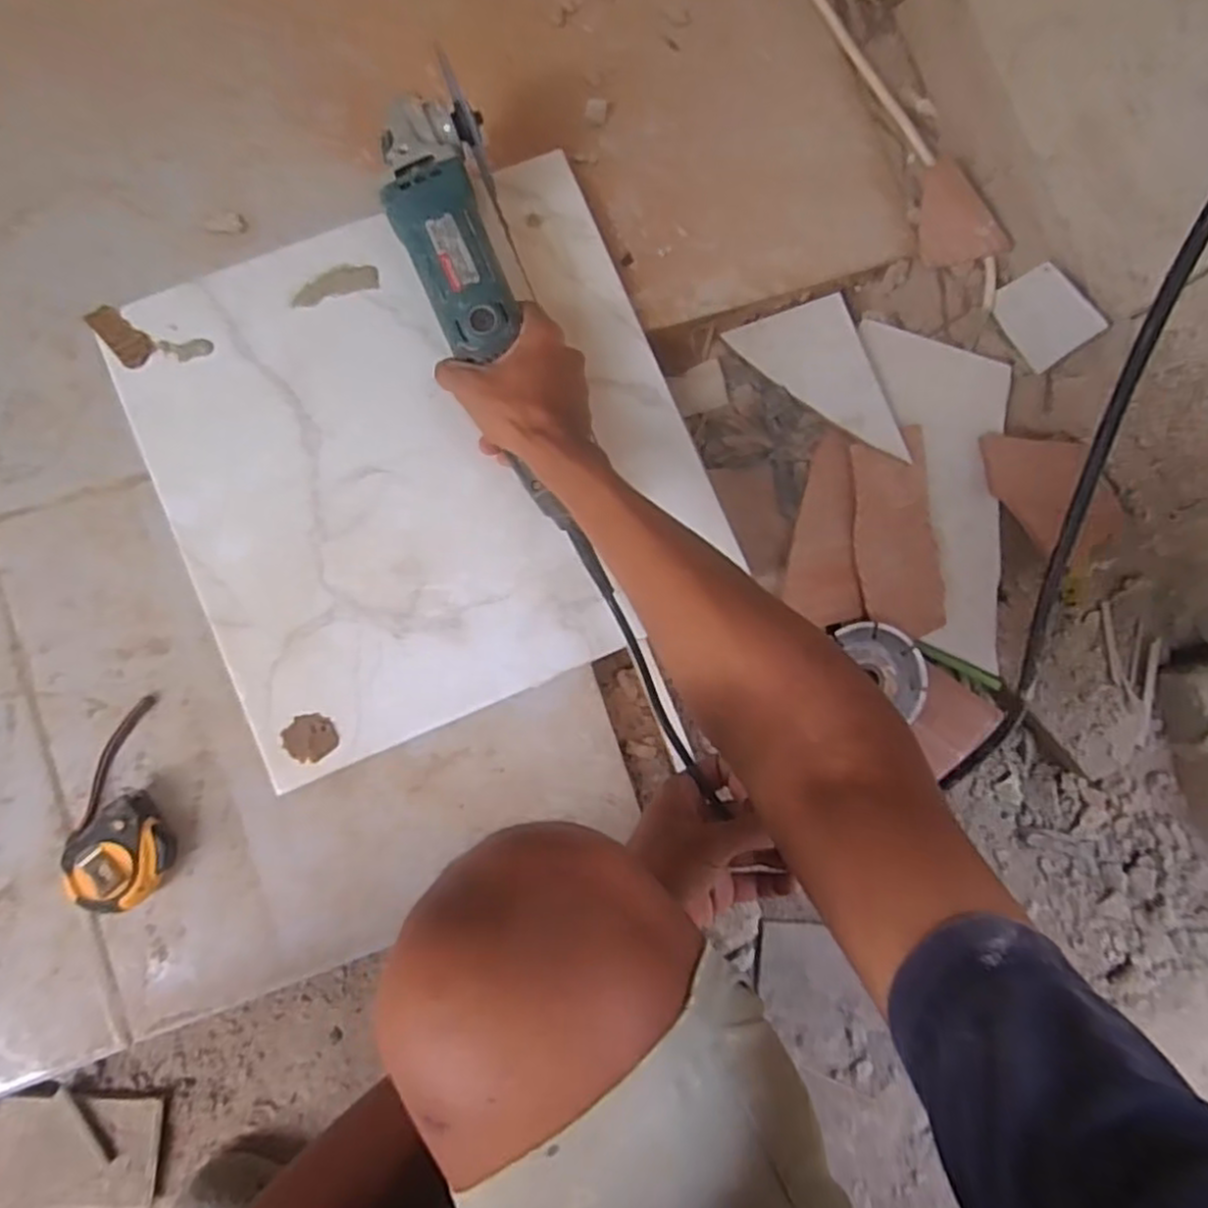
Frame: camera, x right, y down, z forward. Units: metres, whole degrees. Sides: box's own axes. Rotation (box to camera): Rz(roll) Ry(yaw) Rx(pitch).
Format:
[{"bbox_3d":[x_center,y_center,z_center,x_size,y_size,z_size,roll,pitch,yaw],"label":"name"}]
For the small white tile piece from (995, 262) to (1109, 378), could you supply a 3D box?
[{"bbox_3d":[0.363,-0.238,0.604,0.010,0.059,0.080,-11,70,-30],"label":"small white tile piece"}]

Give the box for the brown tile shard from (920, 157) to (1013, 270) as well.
[{"bbox_3d":[0.311,-0.345,0.641,0.071,0.011,0.090,-6,92,10],"label":"brown tile shard"}]

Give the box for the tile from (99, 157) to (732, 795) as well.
[{"bbox_3d":[-0.138,-0.115,0.570,0.387,0.014,0.387,-22,87,-4],"label":"tile"}]

